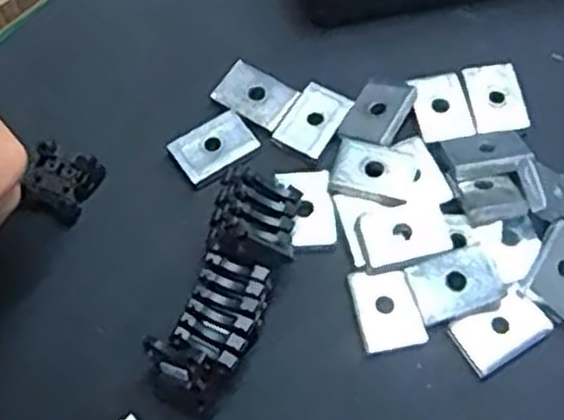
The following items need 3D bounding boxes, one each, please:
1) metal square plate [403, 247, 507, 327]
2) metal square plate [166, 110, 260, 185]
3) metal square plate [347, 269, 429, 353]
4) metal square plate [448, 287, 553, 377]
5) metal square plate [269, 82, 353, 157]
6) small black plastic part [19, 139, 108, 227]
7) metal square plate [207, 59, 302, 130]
[{"bbox_3d":[0.056,0.024,0.258,0.028,0.004,0.021,-17,79,-4],"label":"metal square plate"},{"bbox_3d":[-0.025,-0.024,0.286,0.028,0.004,0.019,-33,68,-16],"label":"metal square plate"},{"bbox_3d":[0.033,0.031,0.258,0.020,0.004,0.027,-17,68,4],"label":"metal square plate"},{"bbox_3d":[0.069,0.038,0.255,0.029,0.004,0.019,-30,67,-14],"label":"metal square plate"},{"bbox_3d":[0.011,-0.033,0.293,0.019,0.004,0.028,31,67,14],"label":"metal square plate"},{"bbox_3d":[-0.077,-0.009,0.279,0.022,0.014,0.022,23,66,11],"label":"small black plastic part"},{"bbox_3d":[-0.010,-0.043,0.296,0.028,0.004,0.020,32,67,14],"label":"metal square plate"}]

